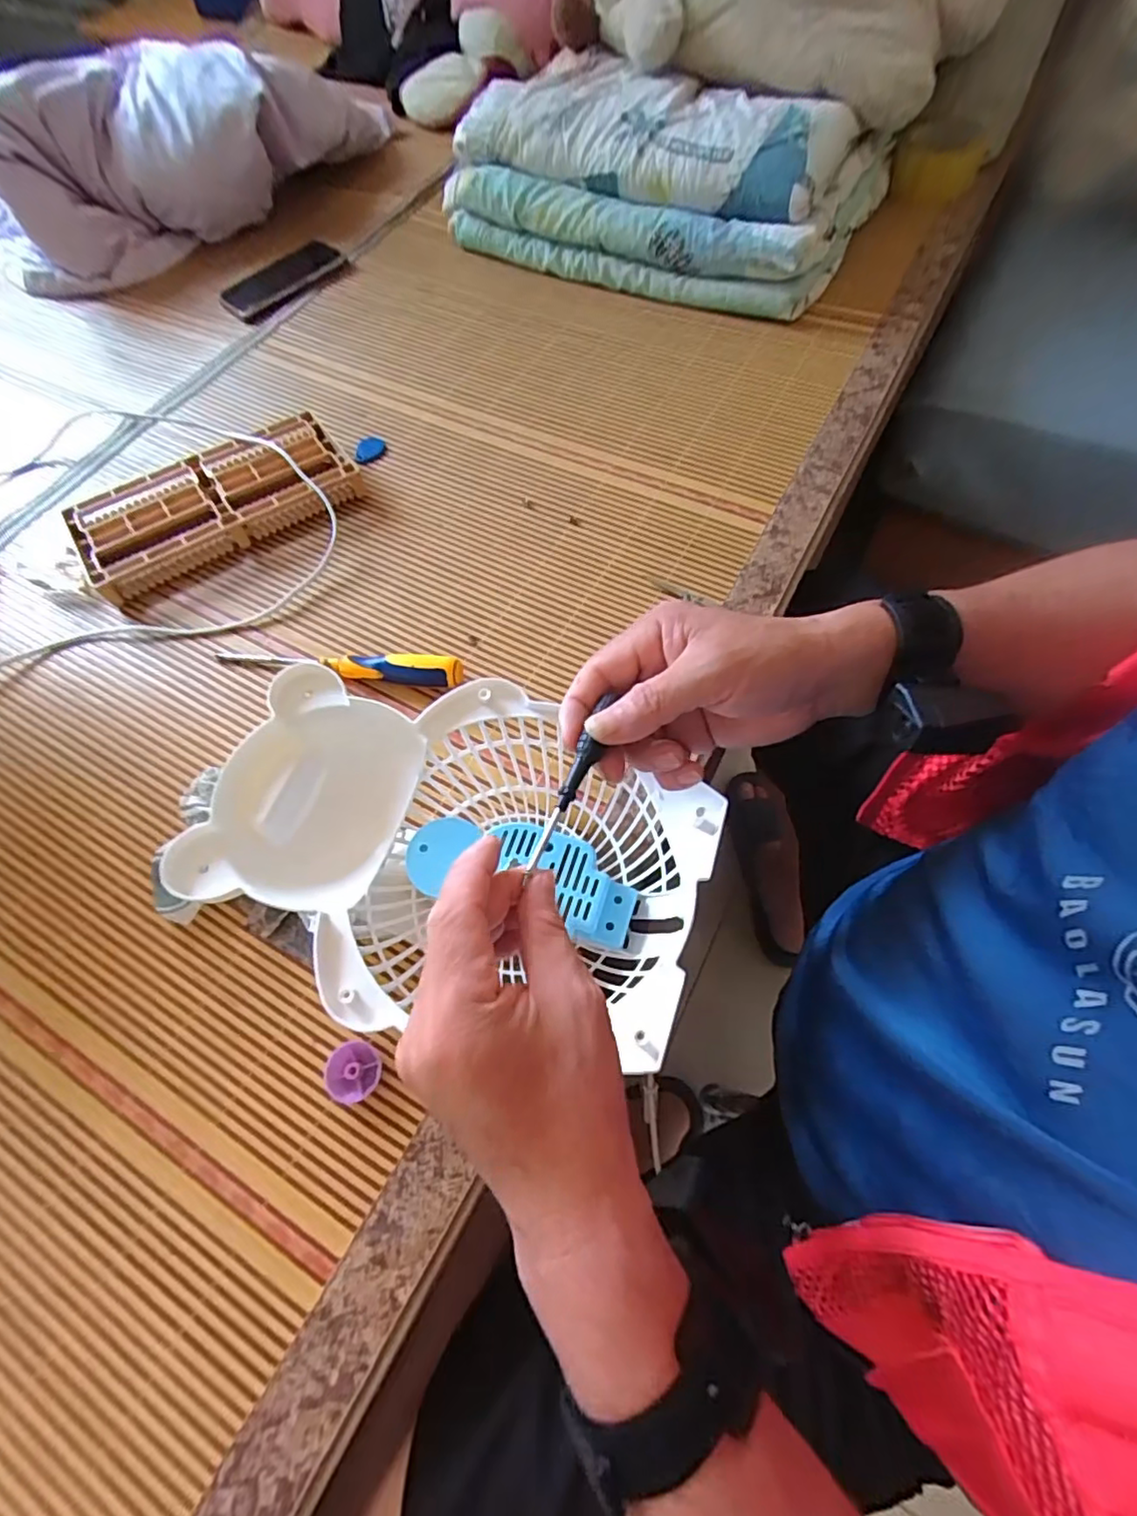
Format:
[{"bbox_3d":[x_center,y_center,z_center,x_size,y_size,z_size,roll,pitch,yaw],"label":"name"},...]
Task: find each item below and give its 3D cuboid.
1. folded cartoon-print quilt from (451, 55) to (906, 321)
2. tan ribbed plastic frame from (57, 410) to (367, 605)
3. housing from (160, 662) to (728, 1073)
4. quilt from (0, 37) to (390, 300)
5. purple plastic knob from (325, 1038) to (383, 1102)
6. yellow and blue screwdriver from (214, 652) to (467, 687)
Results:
[{"bbox_3d":[0.115,-0.761,0.814,0.533,0.136,0.300,22,67,13],"label":"folded cartoon-print quilt"},{"bbox_3d":[-0.354,-0.259,0.632,0.267,0.036,0.135,-31,66,-12],"label":"tan ribbed plastic frame"},{"bbox_3d":[-0.070,0.067,0.418,0.306,0.097,0.213,17,66,11],"label":"housing"},{"bbox_3d":[-0.581,-0.919,0.910,0.599,0.172,0.328,-34,67,-13],"label":"quilt"},{"bbox_3d":[-0.140,0.203,0.404,0.035,0.014,0.035,-1,63,2],"label":"purple plastic knob"},{"bbox_3d":[-0.201,-0.083,0.538,0.222,0.028,0.022,7,64,6],"label":"yellow and blue screwdriver"}]

